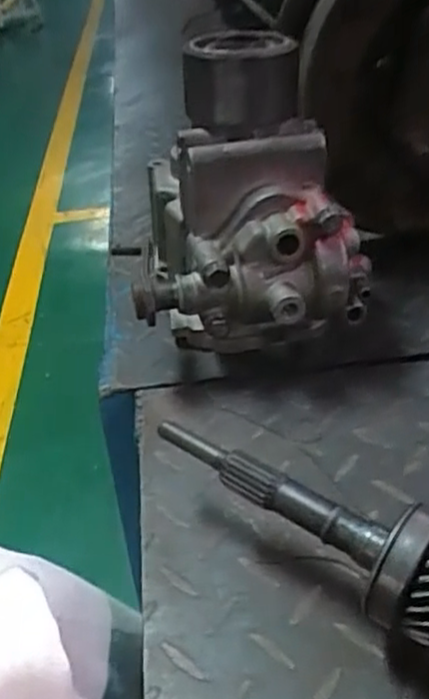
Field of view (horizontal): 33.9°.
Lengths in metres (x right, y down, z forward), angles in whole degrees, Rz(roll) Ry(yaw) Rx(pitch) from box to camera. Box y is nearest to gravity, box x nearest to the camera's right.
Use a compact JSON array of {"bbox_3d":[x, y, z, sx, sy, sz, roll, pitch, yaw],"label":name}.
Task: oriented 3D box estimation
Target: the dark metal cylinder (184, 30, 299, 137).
[{"bbox_3d":[0.017,-0.176,0.458,0.076,0.051,0.086,3,37,7],"label":"dark metal cylinder"}]

